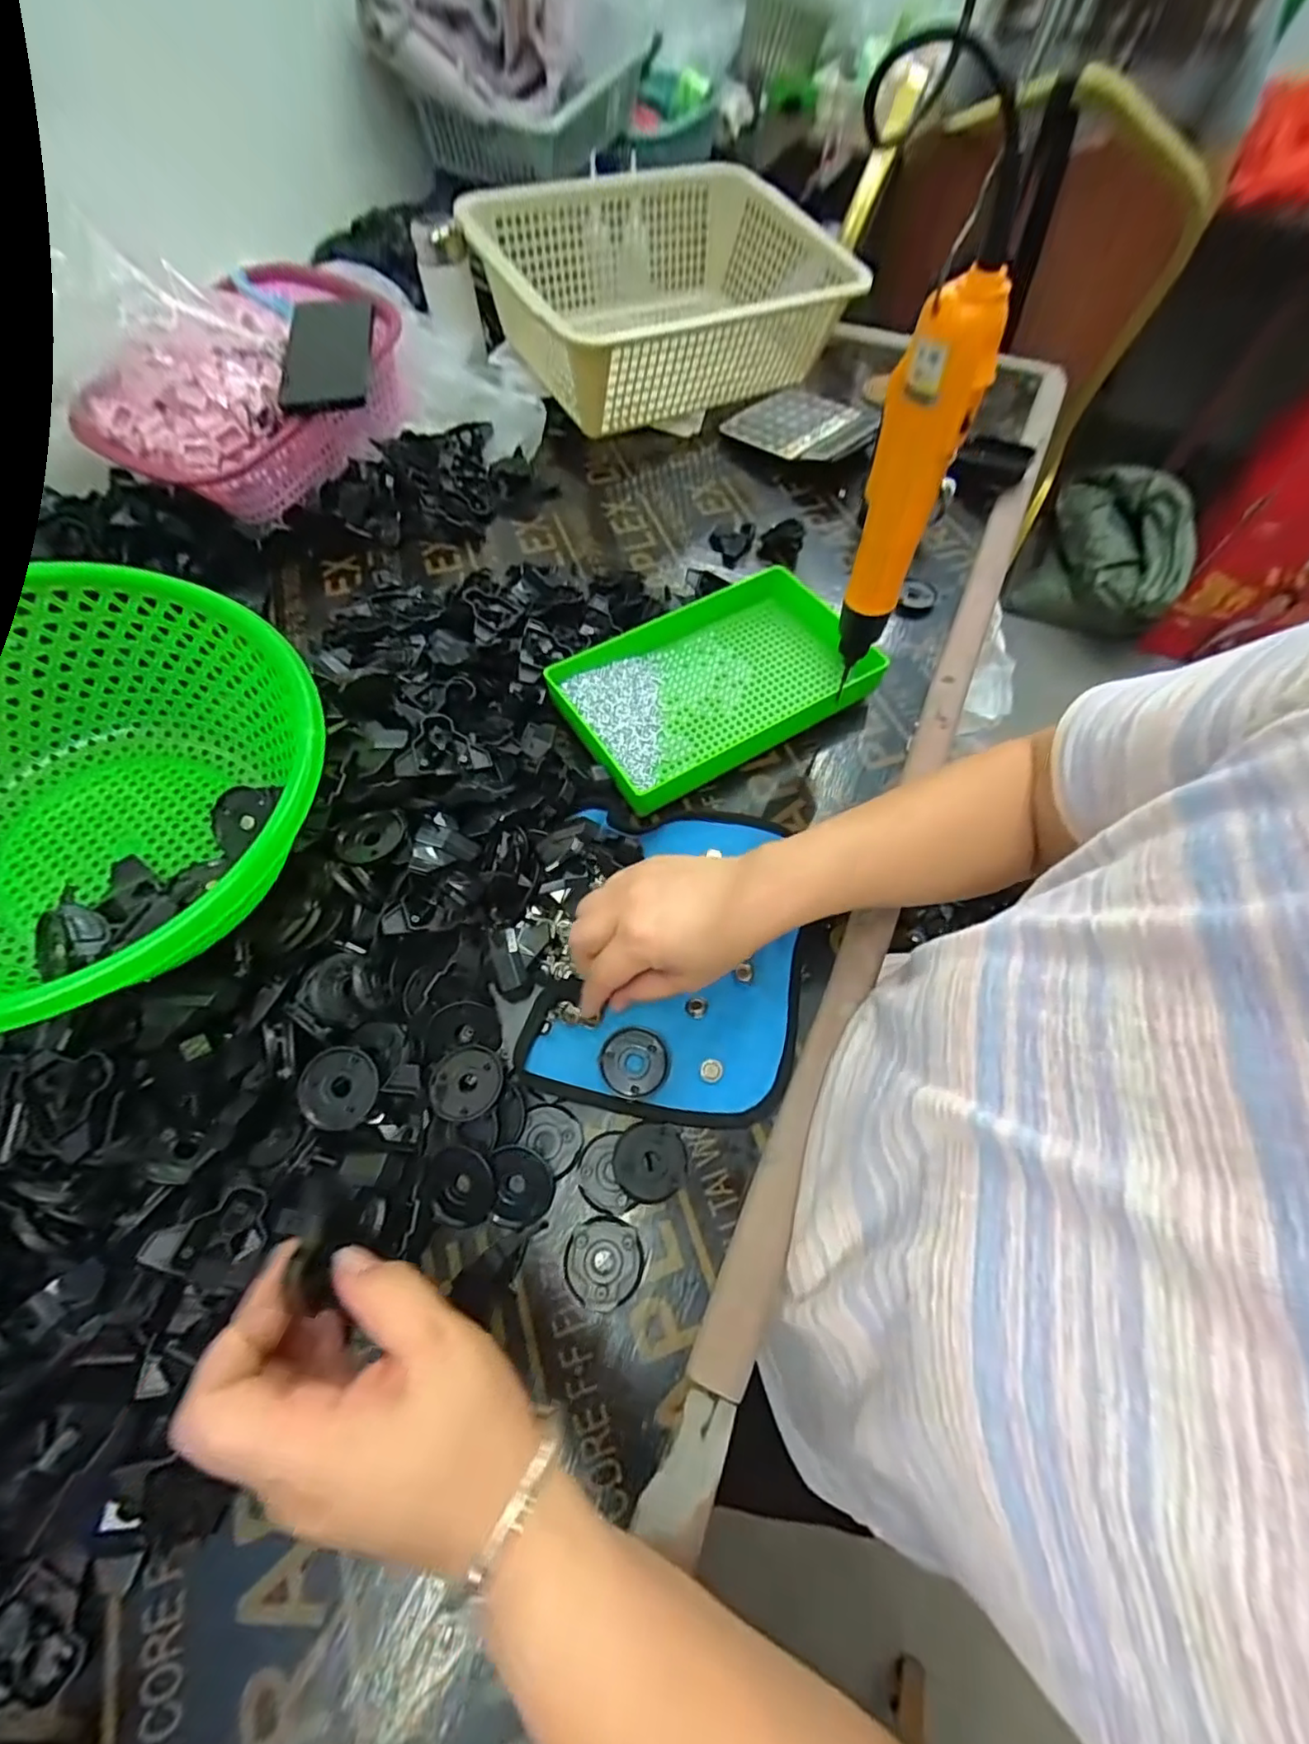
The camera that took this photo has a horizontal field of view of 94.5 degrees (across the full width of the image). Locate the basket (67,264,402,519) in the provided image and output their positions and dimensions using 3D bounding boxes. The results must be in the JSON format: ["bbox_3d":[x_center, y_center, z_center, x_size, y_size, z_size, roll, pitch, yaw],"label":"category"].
[{"bbox_3d":[-0.388,-0.494,0.622,0.213,0.107,0.306,19,65,7],"label":"basket"}]

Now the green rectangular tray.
[{"bbox_3d":[0.054,-0.161,0.505,0.248,0.032,0.149,-27,68,-15],"label":"green rectangular tray"}]

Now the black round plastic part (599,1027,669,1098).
[{"bbox_3d":[-0.012,0.117,0.372,0.041,0.006,0.040,1,64,-2],"label":"black round plastic part"}]

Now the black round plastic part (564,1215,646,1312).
[{"bbox_3d":[-0.028,0.212,0.328,0.041,0.005,0.041,1,64,-2],"label":"black round plastic part"}]

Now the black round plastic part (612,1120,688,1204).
[{"bbox_3d":[-0.002,0.166,0.350,0.041,0.007,0.042,1,64,-2],"label":"black round plastic part"}]

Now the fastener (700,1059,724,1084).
[{"bbox_3d":[0.035,0.122,0.373,0.013,0.004,0.014,1,64,-2],"label":"fastener"}]

